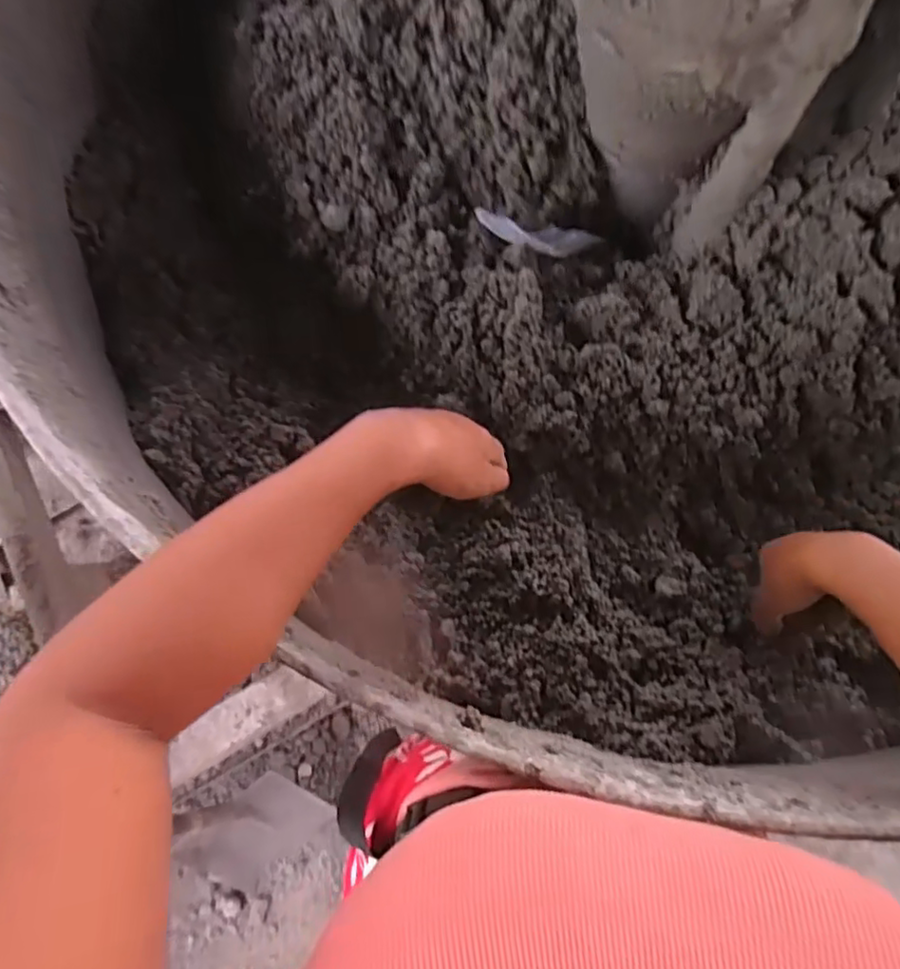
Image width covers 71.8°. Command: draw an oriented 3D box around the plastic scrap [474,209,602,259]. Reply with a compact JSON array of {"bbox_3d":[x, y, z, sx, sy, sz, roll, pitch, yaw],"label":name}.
[{"bbox_3d":[0.096,-0.257,0.648,0.136,0.019,0.048,0,73,-25],"label":"plastic scrap"}]

